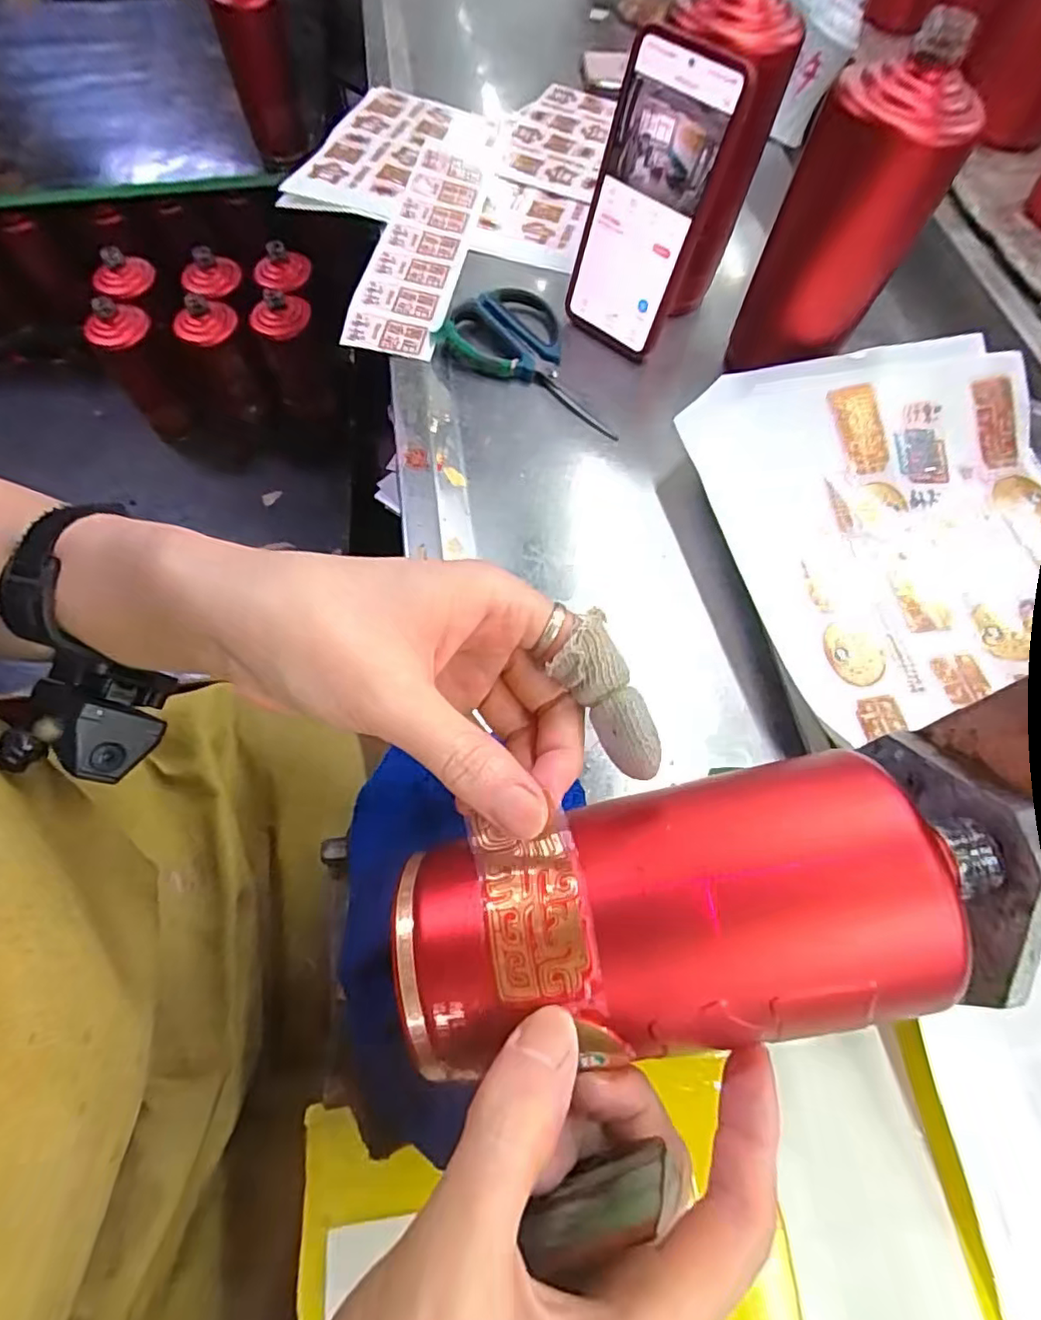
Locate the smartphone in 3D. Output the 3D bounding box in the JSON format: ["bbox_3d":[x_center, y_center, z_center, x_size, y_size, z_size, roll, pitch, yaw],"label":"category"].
[{"bbox_3d":[0.082,-0.302,0.410,0.088,0.168,0.015,41,52,16],"label":"smartphone"}]

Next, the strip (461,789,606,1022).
[{"bbox_3d":[0.005,0.077,0.187,0.032,0.009,0.061,-18,62,7],"label":"strip"}]

